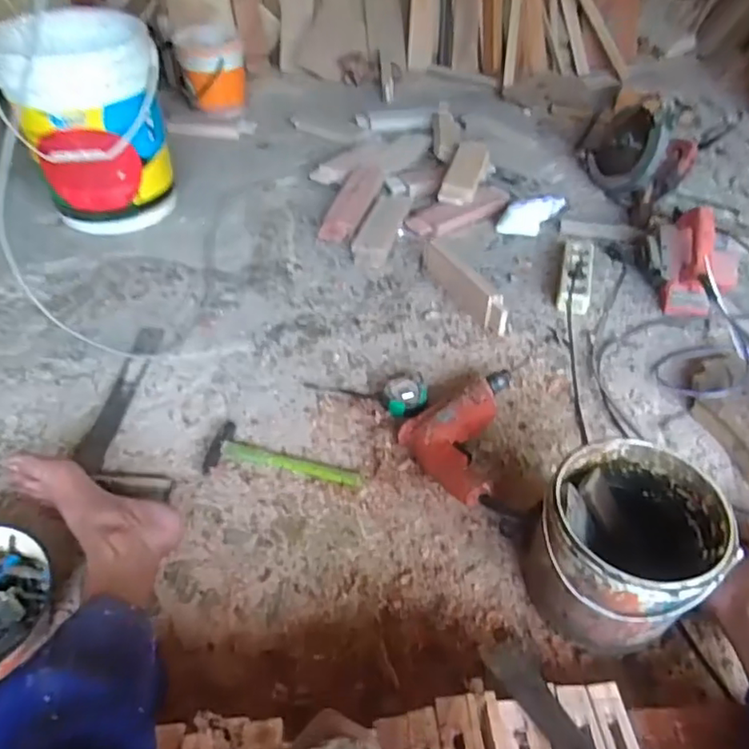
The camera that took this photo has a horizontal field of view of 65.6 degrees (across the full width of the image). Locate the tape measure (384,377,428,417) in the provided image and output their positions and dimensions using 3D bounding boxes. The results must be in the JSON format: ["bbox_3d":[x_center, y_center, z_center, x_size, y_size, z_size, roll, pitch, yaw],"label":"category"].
[{"bbox_3d":[0.051,0.035,0.928,0.066,0.033,0.058,-16,49,-15],"label":"tape measure"}]

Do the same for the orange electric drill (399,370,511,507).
[{"bbox_3d":[0.114,0.083,0.862,0.146,0.067,0.254,10,46,9],"label":"orange electric drill"}]

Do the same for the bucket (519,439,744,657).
[{"bbox_3d":[0.284,0.193,0.676,0.183,0.178,0.194,0,47,0],"label":"bucket"}]

